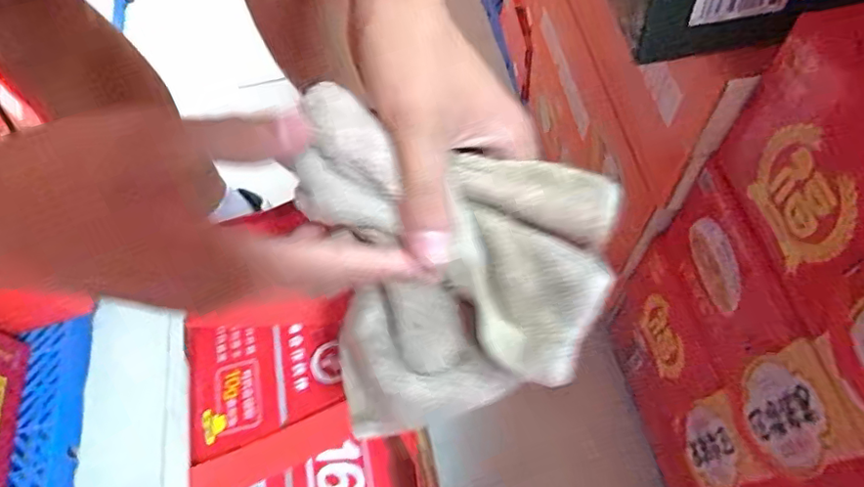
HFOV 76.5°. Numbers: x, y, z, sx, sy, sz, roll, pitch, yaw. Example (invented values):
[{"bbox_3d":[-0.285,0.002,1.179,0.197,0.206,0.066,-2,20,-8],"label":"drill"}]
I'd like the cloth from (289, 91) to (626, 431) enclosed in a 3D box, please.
[{"bbox_3d":[-0.003,0.019,0.248,0.140,0.093,0.110,17,61,13],"label":"cloth"}]

